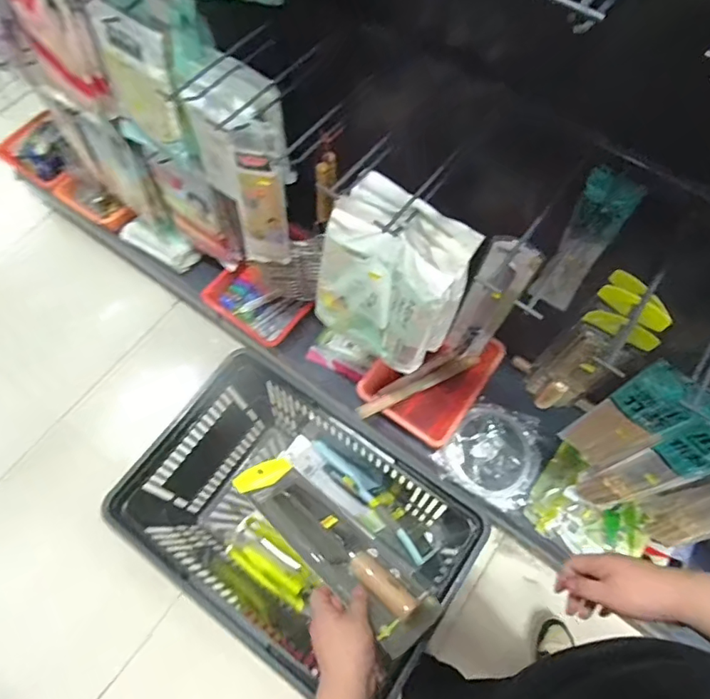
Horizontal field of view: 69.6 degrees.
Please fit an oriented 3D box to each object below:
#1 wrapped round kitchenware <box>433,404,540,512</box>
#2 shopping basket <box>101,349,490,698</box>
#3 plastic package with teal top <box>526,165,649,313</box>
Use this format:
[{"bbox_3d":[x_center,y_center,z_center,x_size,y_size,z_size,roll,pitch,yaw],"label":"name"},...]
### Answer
[{"bbox_3d":[0.342,0.247,1.273,0.217,0.019,0.236,29,68,11],"label":"wrapped round kitchenware"},{"bbox_3d":[-0.086,0.281,0.816,0.465,0.247,0.299,33,69,12],"label":"shopping basket"},{"bbox_3d":[0.397,-0.180,0.910,0.093,0.330,0.022,34,69,13],"label":"plastic package with teal top"}]

